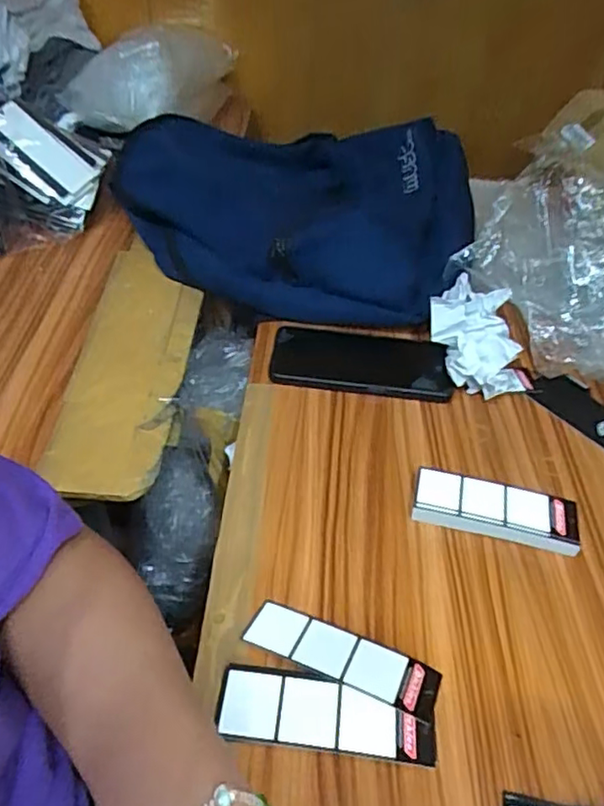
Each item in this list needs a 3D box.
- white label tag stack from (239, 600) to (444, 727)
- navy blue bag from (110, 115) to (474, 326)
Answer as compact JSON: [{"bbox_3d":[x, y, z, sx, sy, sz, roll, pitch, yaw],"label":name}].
[{"bbox_3d":[0.024,0.154,0.364,0.118,0.006,0.035,15,33,19],"label":"white label tag stack"},{"bbox_3d":[-0.033,-0.238,0.696,0.447,0.119,0.300,17,45,11],"label":"navy blue bag"}]

